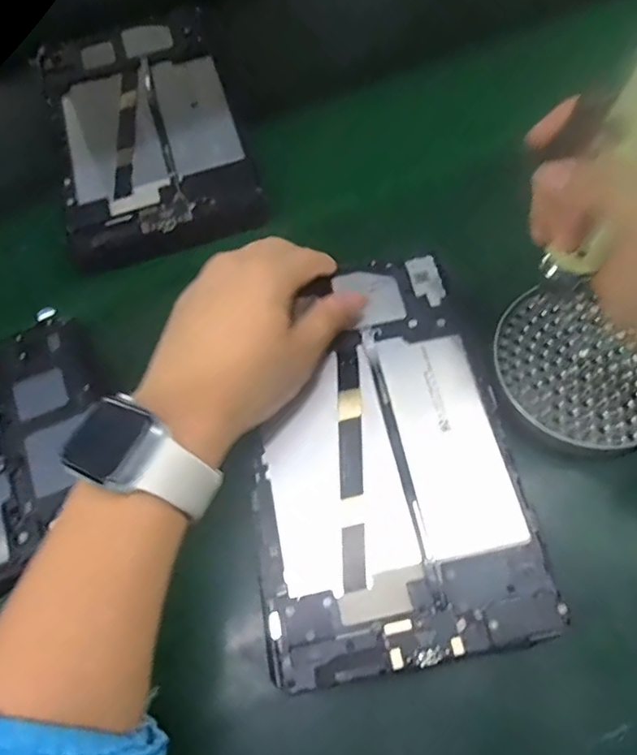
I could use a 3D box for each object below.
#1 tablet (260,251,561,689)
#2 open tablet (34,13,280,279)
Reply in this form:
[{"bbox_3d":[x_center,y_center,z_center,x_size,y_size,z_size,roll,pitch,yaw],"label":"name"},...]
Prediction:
[{"bbox_3d":[0.032,0.039,0.335,0.149,0.009,0.235,-11,65,-2],"label":"tablet"},{"bbox_3d":[-0.140,-0.202,0.459,0.146,0.009,0.253,-19,68,-3],"label":"open tablet"}]

